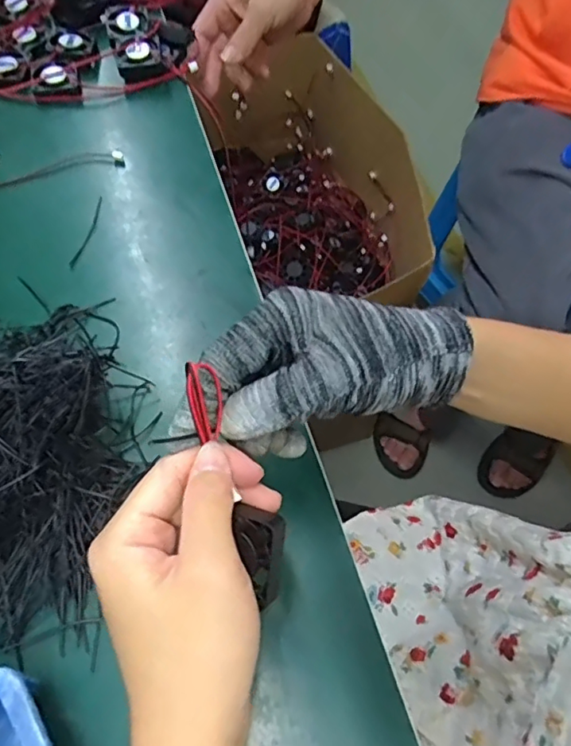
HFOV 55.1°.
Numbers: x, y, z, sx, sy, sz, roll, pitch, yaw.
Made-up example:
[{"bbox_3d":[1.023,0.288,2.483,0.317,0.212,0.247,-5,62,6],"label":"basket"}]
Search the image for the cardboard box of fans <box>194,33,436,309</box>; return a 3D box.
[{"bbox_3d":[0.044,-0.263,0.811,0.259,0.215,0.445,-11,63,-7],"label":"cardboard box of fans"}]

